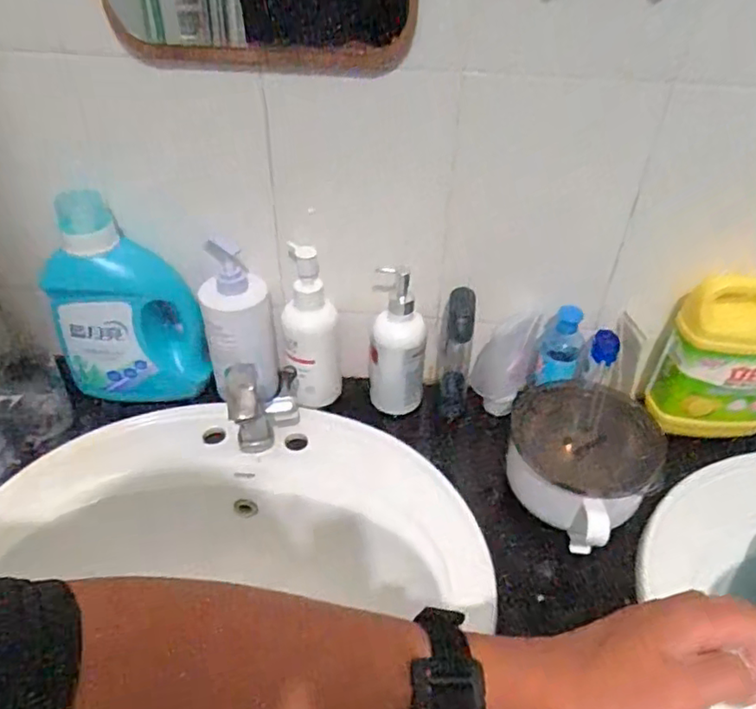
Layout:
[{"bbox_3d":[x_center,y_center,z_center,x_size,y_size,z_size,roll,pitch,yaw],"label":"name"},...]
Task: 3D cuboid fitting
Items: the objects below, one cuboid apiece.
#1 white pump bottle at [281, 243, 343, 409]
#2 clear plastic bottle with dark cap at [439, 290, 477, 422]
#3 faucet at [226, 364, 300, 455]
[{"bbox_3d":[-0.081,-0.021,0.734,0.069,0.207,0.080,-2,41,-4],"label":"white pump bottle"},{"bbox_3d":[0.095,0.005,0.746,0.035,0.177,0.044,4,40,3],"label":"clear plastic bottle with dark cap"},{"bbox_3d":[-0.135,0.063,0.666,0.059,0.150,0.078,9,62,9],"label":"faucet"}]

